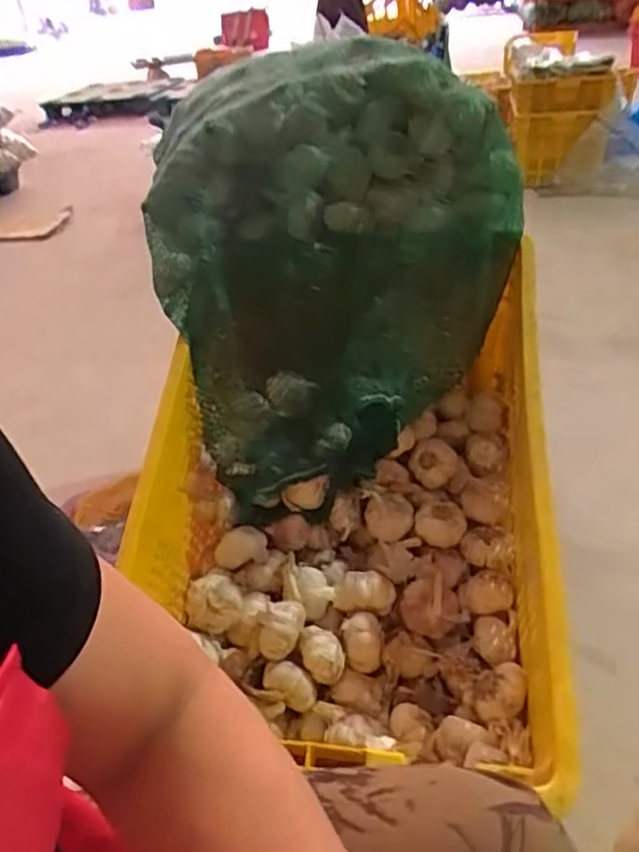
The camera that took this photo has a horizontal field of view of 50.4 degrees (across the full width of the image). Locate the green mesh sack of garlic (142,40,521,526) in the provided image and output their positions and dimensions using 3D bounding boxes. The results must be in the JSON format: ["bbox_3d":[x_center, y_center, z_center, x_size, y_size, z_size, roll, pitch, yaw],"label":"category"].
[{"bbox_3d":[-0.001,-0.169,0.743,0.326,0.391,0.312,-22,37,-21],"label":"green mesh sack of garlic"}]

